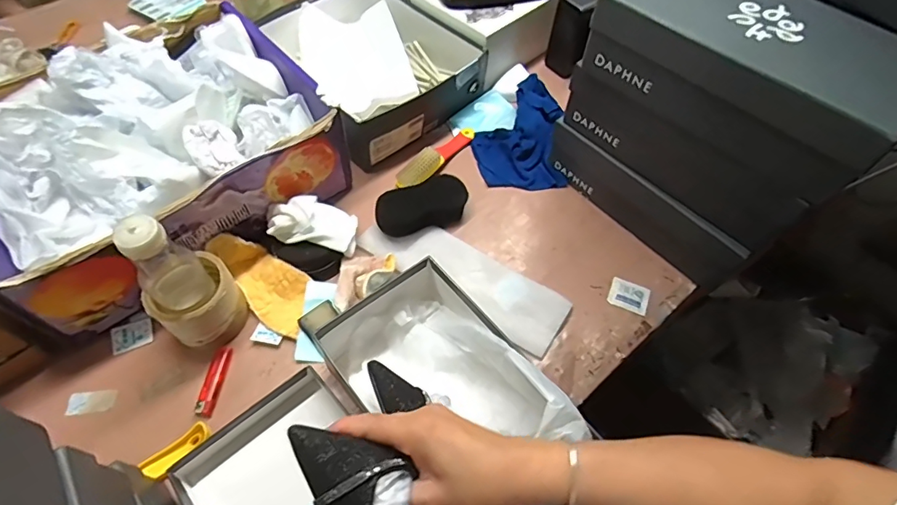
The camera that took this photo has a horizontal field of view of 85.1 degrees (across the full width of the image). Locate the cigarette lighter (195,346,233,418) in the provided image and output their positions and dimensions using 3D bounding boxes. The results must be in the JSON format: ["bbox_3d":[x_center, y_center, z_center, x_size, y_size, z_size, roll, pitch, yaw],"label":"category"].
[{"bbox_3d":[-0.269,0.146,0.560,0.021,0.006,0.081,5,57,1],"label":"cigarette lighter"}]

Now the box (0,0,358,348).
[{"bbox_3d":[-0.385,-0.131,0.642,0.402,0.154,0.324,-34,65,-22],"label":"box"}]

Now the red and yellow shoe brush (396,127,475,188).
[{"bbox_3d":[-0.015,-0.150,0.747,0.037,0.035,0.154,38,63,20],"label":"red and yellow shoe brush"}]

